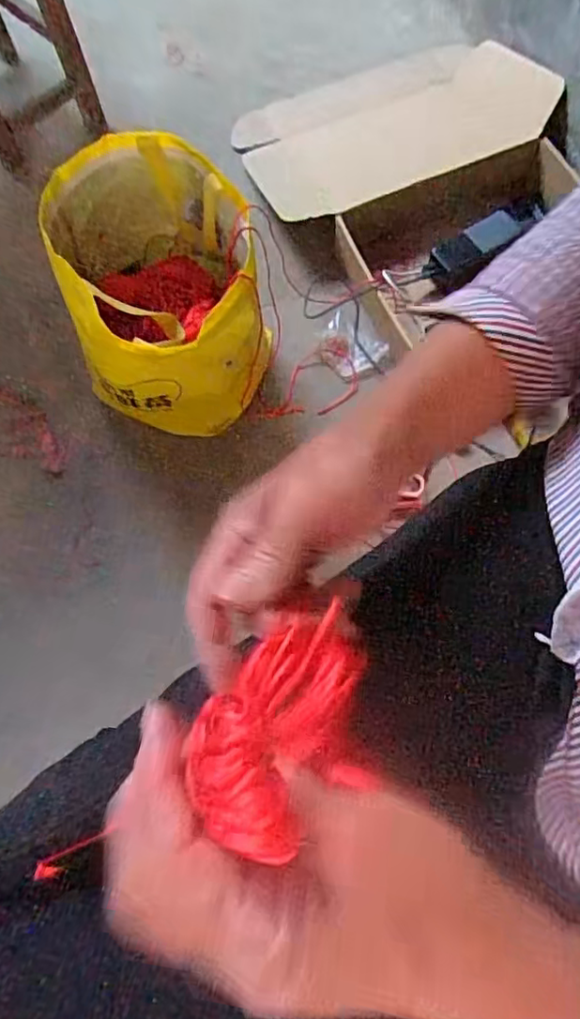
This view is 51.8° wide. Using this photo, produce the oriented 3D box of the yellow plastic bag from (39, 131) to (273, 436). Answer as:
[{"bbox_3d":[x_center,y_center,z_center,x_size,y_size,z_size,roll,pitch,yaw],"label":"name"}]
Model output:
[{"bbox_3d":[-0.146,-0.252,0.728,0.210,0.249,0.254,-13,74,-3],"label":"yellow plastic bag"}]

